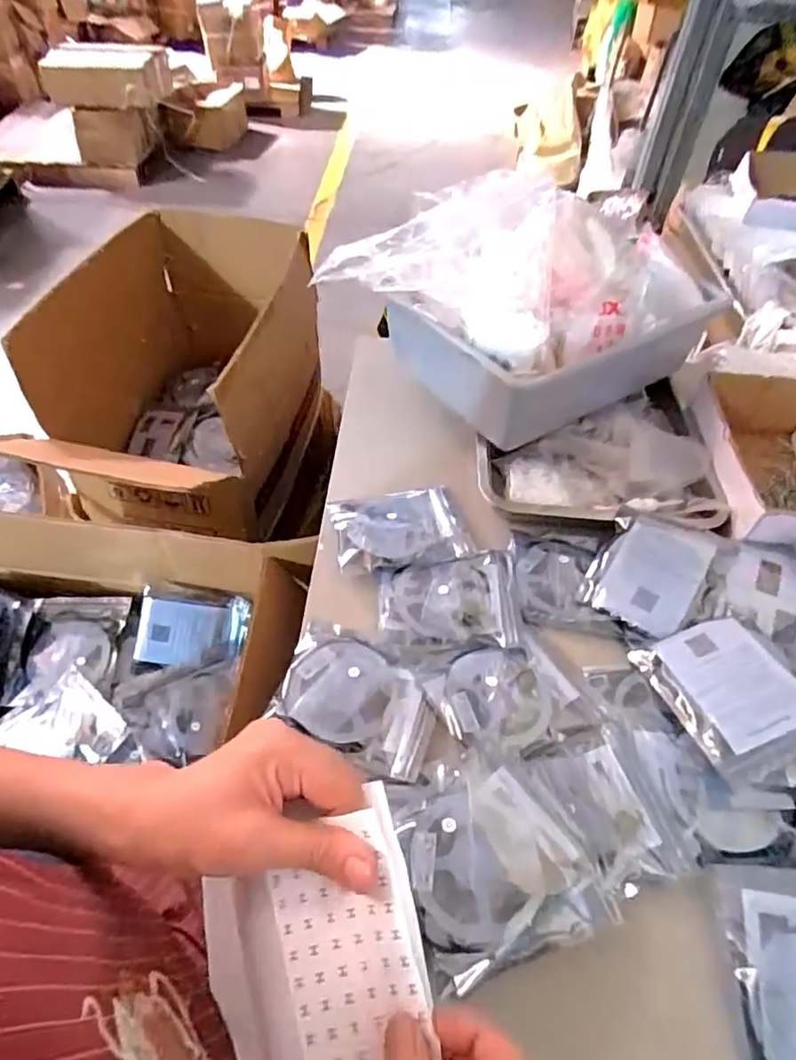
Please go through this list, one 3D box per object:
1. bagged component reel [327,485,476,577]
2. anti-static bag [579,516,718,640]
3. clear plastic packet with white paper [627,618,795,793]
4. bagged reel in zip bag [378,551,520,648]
[{"bbox_3d":[0.001,-0.005,0.687,0.145,0.018,0.119,-8,50,-10],"label":"bagged component reel"},{"bbox_3d":[0.266,0.043,0.637,0.103,0.022,0.125,26,75,20],"label":"anti-static bag"},{"bbox_3d":[0.310,0.143,0.543,0.128,0.021,0.146,-23,42,2],"label":"clear plastic packet with white paper"},{"bbox_3d":[0.054,0.068,0.635,0.144,0.009,0.115,3,49,-1],"label":"bagged reel in zip bag"}]

